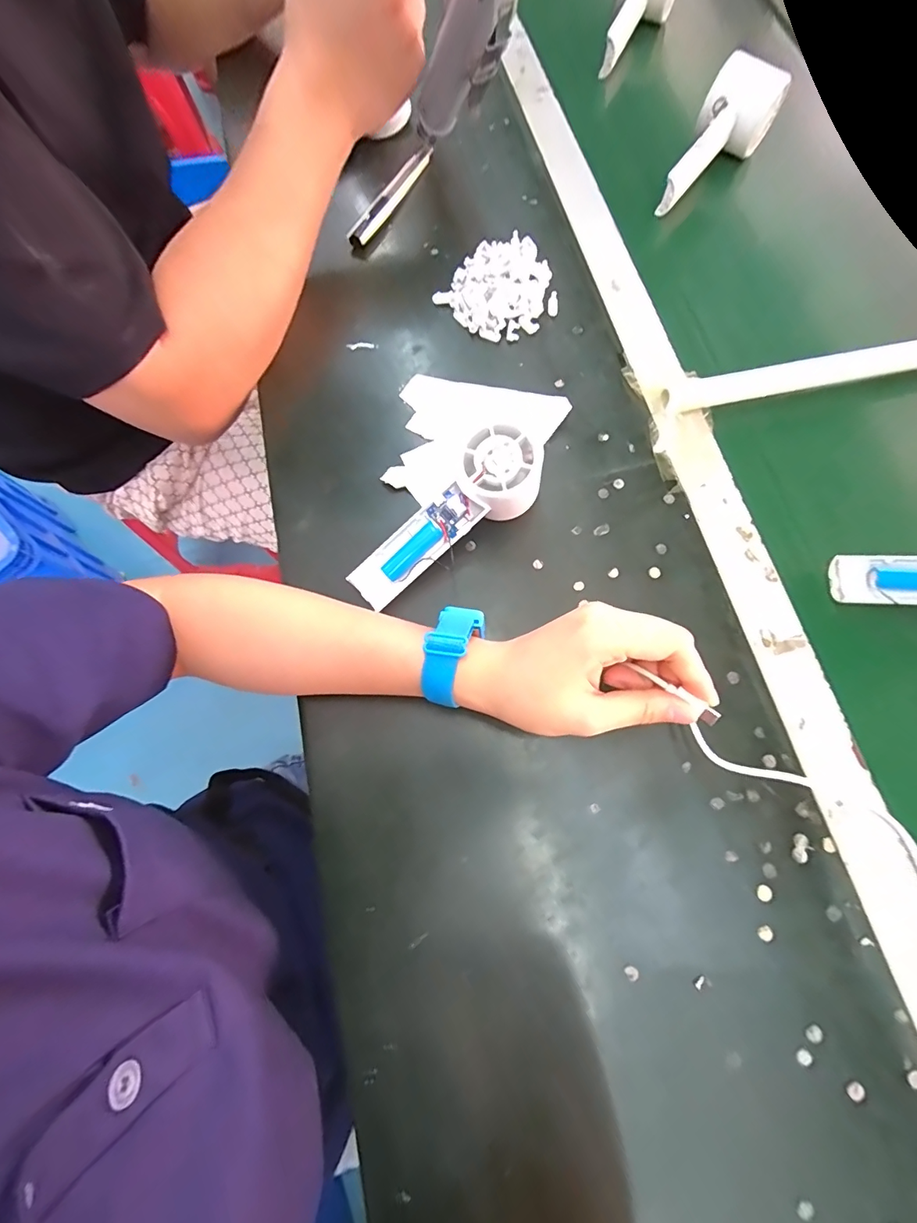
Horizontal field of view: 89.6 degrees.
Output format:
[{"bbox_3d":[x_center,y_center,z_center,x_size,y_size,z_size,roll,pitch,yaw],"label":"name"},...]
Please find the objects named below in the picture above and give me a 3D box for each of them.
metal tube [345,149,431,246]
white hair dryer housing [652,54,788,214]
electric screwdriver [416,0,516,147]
[{"bbox_3d":[-0.065,-0.404,0.450,0.014,0.015,0.140,27,75,9],"label":"metal tube"},{"bbox_3d":[0.243,-0.430,0.434,0.062,0.076,0.128,28,75,9],"label":"white hair dryer housing"},{"bbox_3d":[-0.003,-0.420,0.361,0.029,0.207,0.038,-27,117,-6],"label":"electric screwdriver"}]

